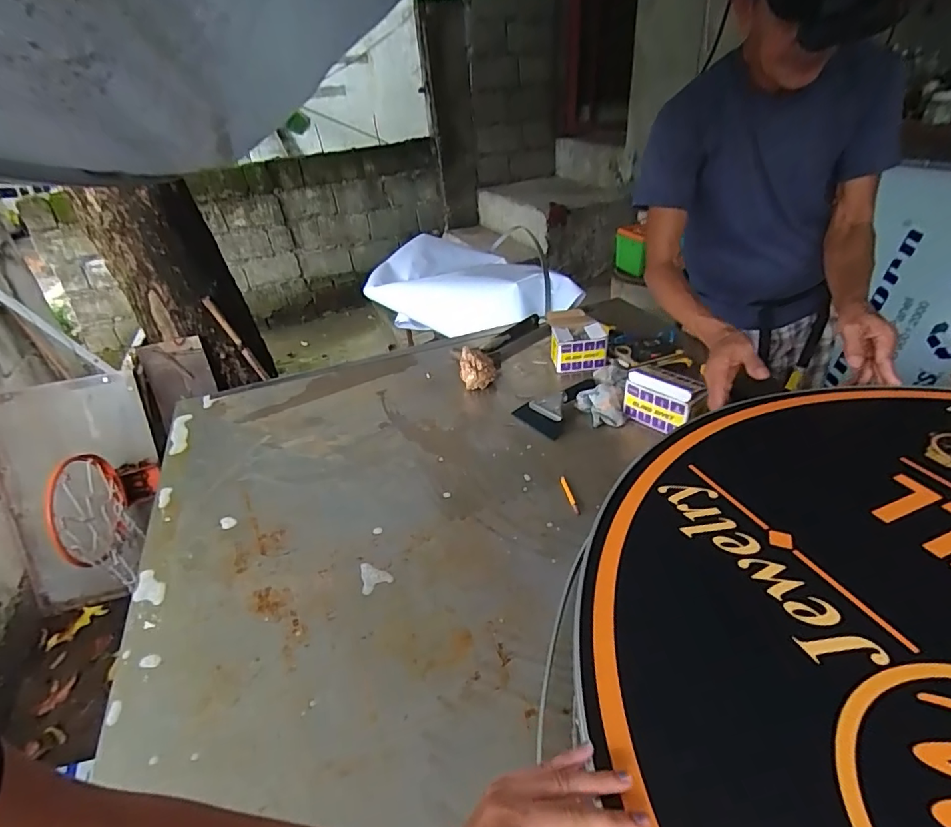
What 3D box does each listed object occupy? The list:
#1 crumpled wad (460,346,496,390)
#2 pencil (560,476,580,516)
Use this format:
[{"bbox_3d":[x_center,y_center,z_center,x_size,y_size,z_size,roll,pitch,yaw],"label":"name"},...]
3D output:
[{"bbox_3d":[0.004,-0.099,1.115,0.079,0.082,0.070,-6,32,-1],"label":"crumpled wad"},{"bbox_3d":[0.150,0.130,0.801,0.011,0.004,0.088,-8,32,-5],"label":"pencil"}]

